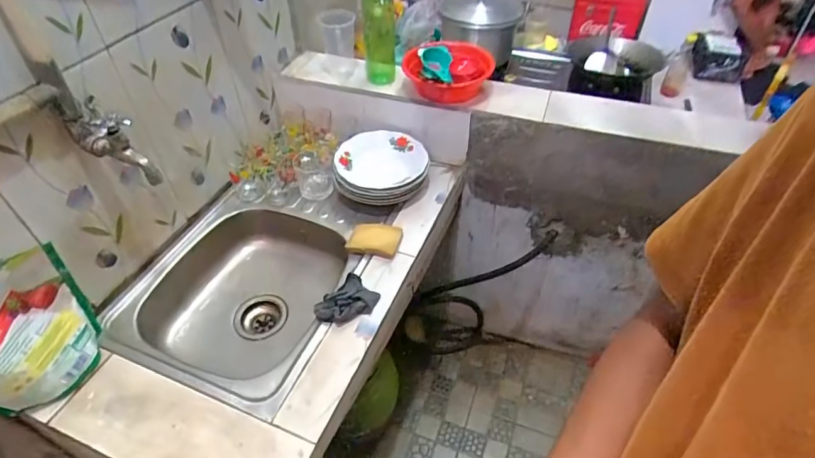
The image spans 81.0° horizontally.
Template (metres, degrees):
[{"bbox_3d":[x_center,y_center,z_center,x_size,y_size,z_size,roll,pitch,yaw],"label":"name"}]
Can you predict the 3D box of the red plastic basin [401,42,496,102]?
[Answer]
[{"bbox_3d":[0.101,-0.373,1.128,0.199,0.079,0.219,-4,45,-3],"label":"red plastic basin"}]

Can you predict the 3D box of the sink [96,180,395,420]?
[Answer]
[{"bbox_3d":[-0.309,0.127,0.994,0.387,0.168,0.486,14,47,14],"label":"sink"}]

